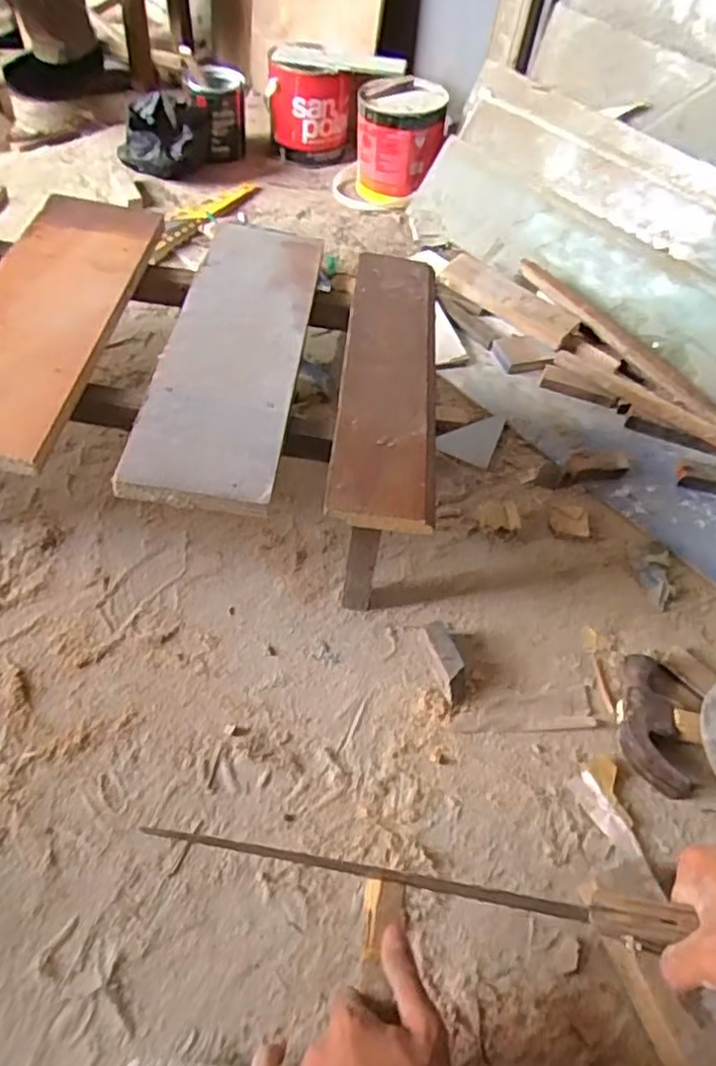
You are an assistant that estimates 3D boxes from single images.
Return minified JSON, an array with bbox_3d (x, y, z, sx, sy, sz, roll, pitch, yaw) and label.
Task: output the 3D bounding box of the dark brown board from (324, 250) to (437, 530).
[{"bbox_3d":[0.028,-0.143,0.587,0.083,0.017,0.340,7,53,-1],"label":"dark brown board"}]

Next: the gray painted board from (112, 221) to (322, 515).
[{"bbox_3d":[-0.104,-0.164,0.571,0.108,0.017,0.347,7,53,-1],"label":"gray painted board"}]

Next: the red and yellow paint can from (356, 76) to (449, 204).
[{"bbox_3d":[0.071,-0.678,1.169,0.150,0.174,0.151,8,53,0],"label":"red and yellow paint can"}]

